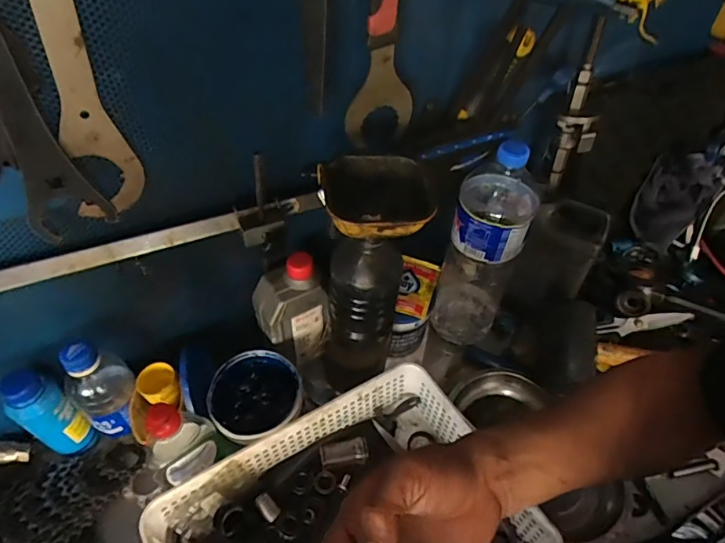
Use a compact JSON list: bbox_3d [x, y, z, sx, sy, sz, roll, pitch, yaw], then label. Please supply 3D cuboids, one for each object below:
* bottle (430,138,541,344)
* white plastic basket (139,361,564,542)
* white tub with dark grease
[{"bbox_3d":[0.151,-0.029,0.597,0.084,0.299,0.090,16,49,13],"label":"bottle"},{"bbox_3d":[-0.021,0.259,0.484,0.342,0.078,0.258,-19,51,-18],"label":"white plastic basket"},{"bbox_3d":[-0.122,0.159,0.559,0.098,0.085,0.101,1,47,-1],"label":"white tub with dark grease"}]

